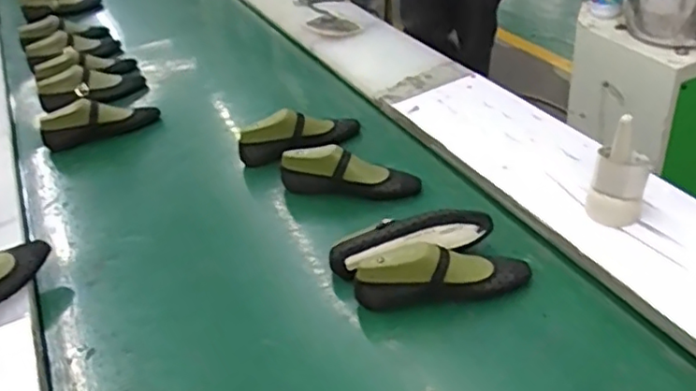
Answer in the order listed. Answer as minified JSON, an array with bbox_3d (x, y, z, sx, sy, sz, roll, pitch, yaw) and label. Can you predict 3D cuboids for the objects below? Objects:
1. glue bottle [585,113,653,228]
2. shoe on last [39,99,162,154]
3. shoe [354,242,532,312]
[{"bbox_3d":[0.451,-0.039,1.037,0.086,0.173,0.071,13,41,27],"label":"glue bottle"},{"bbox_3d":[-0.692,-0.219,1.751,0.313,0.102,0.089,-20,38,-15],"label":"shoe on last"},{"bbox_3d":[0.159,0.129,1.042,0.293,0.111,0.077,-10,36,-1],"label":"shoe"}]

